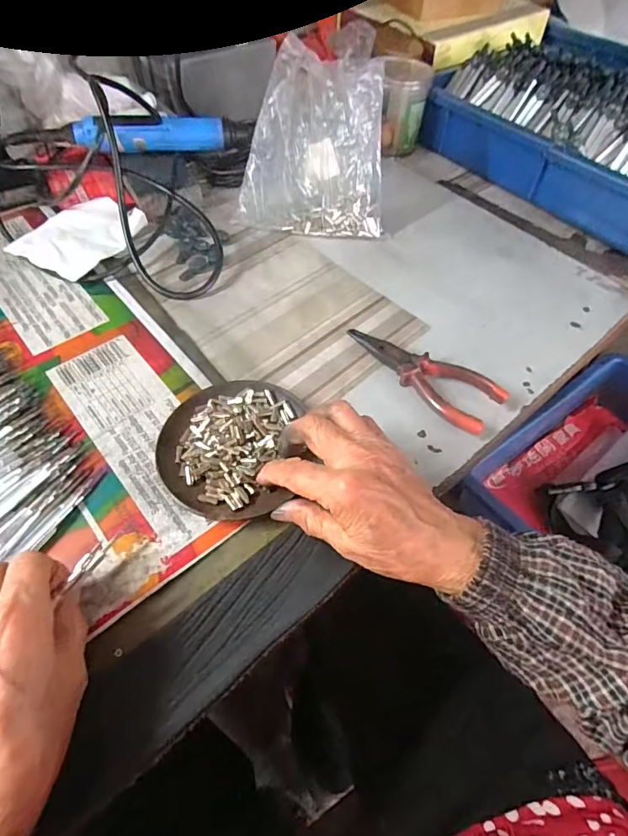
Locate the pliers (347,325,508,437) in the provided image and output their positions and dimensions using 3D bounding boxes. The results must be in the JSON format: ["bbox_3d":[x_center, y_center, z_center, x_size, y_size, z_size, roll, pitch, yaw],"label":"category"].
[{"bbox_3d":[0.095,-0.042,0.411,0.051,0.022,0.142,-36,66,-25],"label":"pliers"}]

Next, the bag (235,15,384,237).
[{"bbox_3d":[0.009,-0.300,0.508,0.157,0.139,0.140,11,56,3],"label":"bag"}]

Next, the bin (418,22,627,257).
[{"bbox_3d":[0.363,-0.352,0.586,0.237,0.113,0.414,-33,62,-23],"label":"bin"}]

